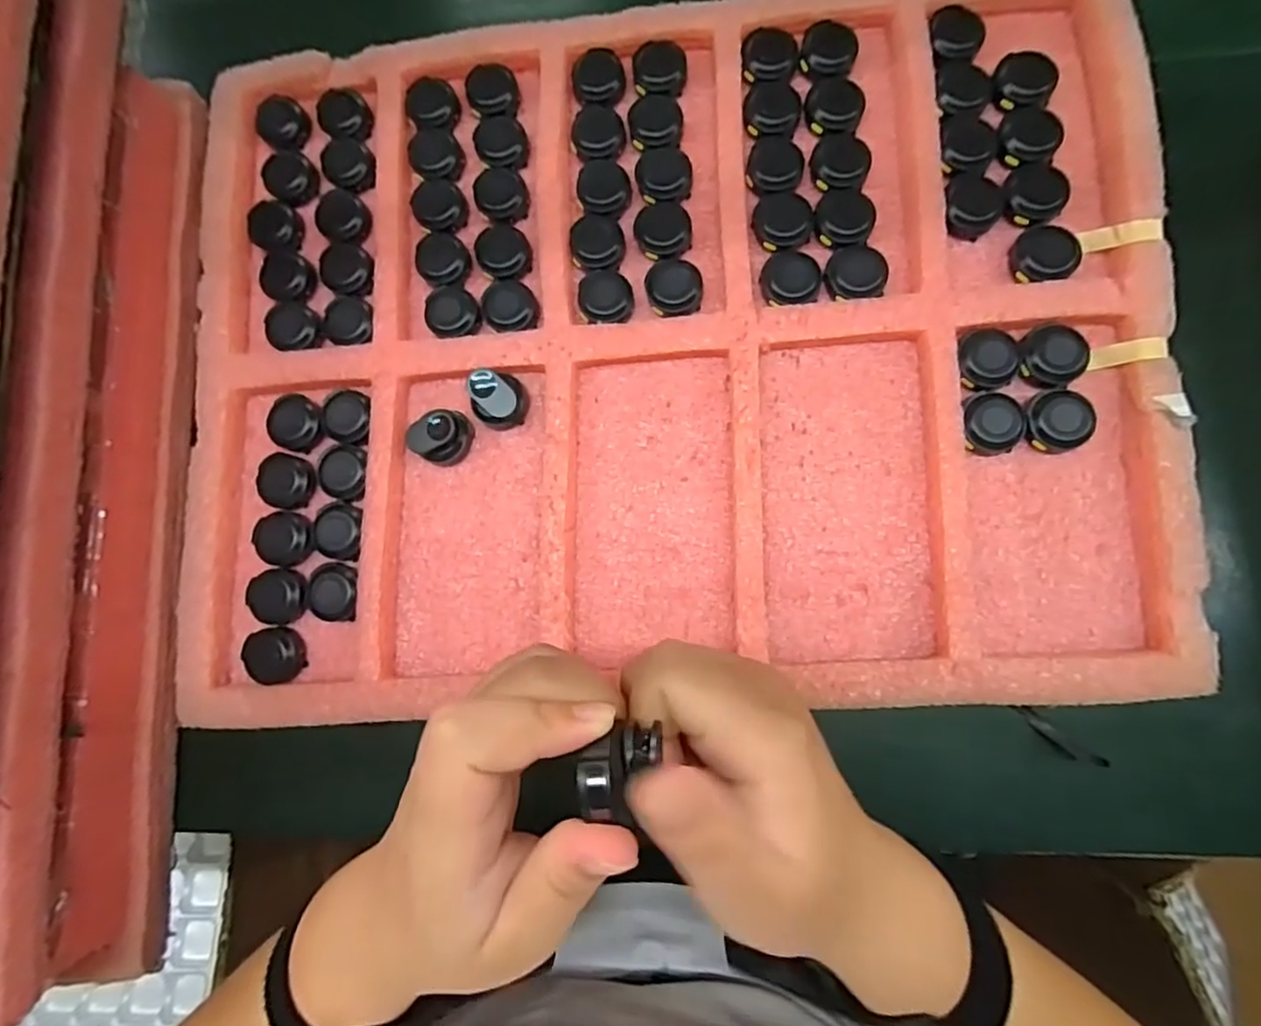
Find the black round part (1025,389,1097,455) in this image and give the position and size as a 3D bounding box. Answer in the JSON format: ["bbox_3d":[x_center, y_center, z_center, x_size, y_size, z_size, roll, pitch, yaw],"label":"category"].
[{"bbox_3d":[0.209,-0.046,0.302,0.034,0.013,0.033,-1,81,5],"label":"black round part"}]

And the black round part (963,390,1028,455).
[{"bbox_3d":[0.177,-0.045,0.305,0.029,0.013,0.030,-1,81,5],"label":"black round part"}]

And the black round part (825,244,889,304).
[{"bbox_3d":[0.116,-0.123,0.318,0.031,0.009,0.029,-1,81,5],"label":"black round part"}]

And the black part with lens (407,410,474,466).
[{"bbox_3d":[-0.101,-0.042,0.328,0.026,0.029,0.030,30,85,9],"label":"black part with lens"}]

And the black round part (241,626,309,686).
[{"bbox_3d":[-0.191,0.076,0.333,0.031,0.014,0.030,-1,81,5],"label":"black round part"}]

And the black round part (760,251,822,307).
[{"bbox_3d":[0.083,-0.121,0.322,0.030,0.007,0.030,-1,81,5],"label":"black round part"}]

